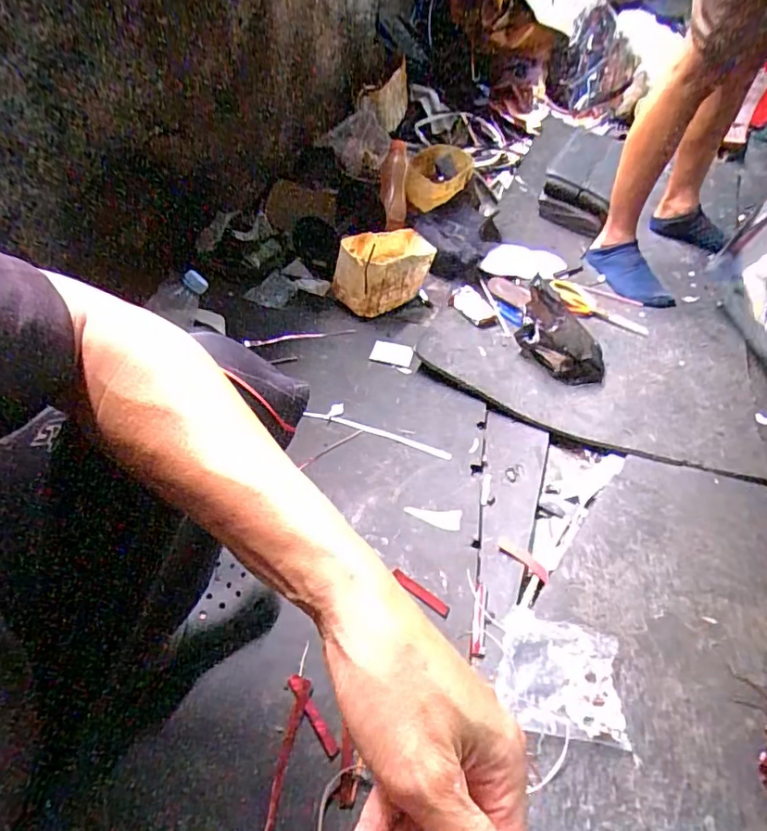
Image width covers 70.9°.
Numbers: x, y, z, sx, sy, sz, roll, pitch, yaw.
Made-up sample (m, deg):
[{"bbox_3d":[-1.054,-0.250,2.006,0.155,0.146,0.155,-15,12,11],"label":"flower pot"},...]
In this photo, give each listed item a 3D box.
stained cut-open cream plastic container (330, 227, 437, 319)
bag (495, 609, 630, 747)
[{"bbox_3d":[0.005,-0.281,1.034,0.115,0.124,0.192,31,56,21],"label":"stained cut-open cream plastic container"},{"bbox_3d":[0.195,0.283,0.592,0.141,0.037,0.119,6,51,3],"label":"bag"}]

